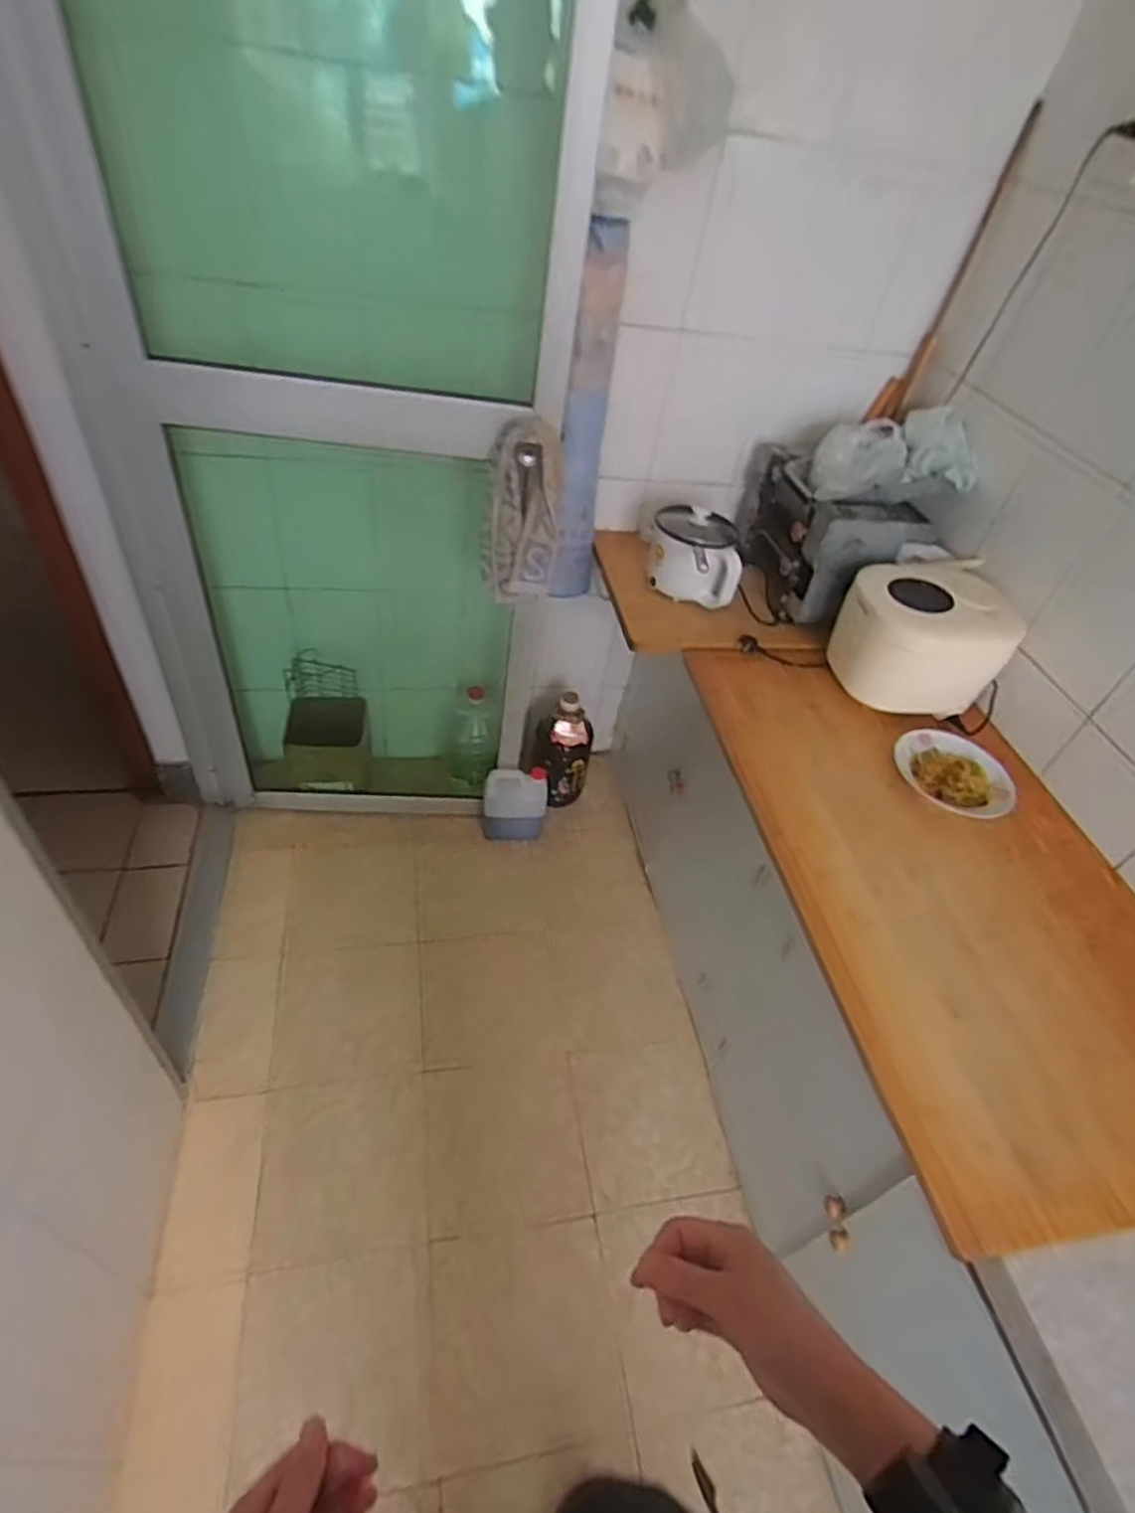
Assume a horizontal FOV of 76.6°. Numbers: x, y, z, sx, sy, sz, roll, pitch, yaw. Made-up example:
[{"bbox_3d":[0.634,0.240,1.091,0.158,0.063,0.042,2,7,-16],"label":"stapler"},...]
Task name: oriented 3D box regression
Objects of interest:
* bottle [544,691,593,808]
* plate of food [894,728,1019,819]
[{"bbox_3d":[0.005,-0.010,1.949,0.122,0.340,0.124,8,47,2],"label":"bottle"},{"bbox_3d":[0.675,0.028,1.244,0.189,0.046,0.178,3,47,-3],"label":"plate of food"}]

